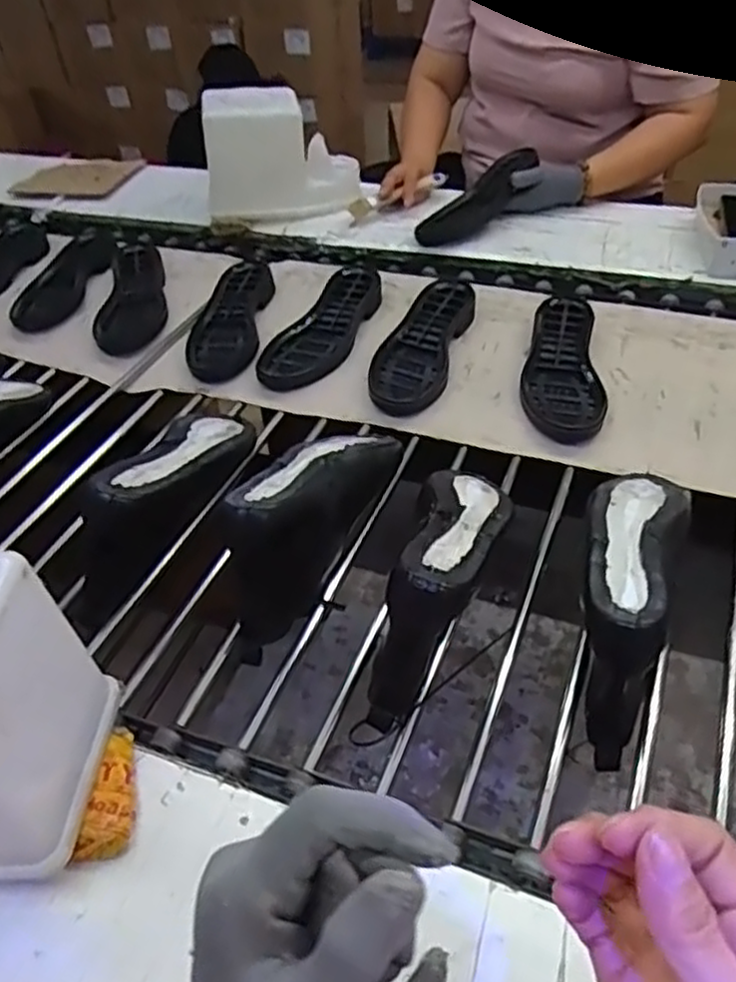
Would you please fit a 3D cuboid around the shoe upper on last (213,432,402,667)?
[{"bbox_3d":[-0.061,0.014,0.688,0.079,0.119,0.270,15,49,21],"label":"shoe upper on last"}]

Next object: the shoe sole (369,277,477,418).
[{"bbox_3d":[0.067,-0.191,0.935,0.097,0.040,0.251,11,47,15],"label":"shoe sole"}]

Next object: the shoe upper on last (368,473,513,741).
[{"bbox_3d":[0.067,0.062,0.636,0.079,0.118,0.265,11,43,17],"label":"shoe upper on last"}]

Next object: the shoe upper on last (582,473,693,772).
[{"bbox_3d":[0.219,0.085,0.636,0.085,0.130,0.270,16,48,19],"label":"shoe upper on last"}]

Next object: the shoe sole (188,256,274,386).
[{"bbox_3d":[-0.193,-0.248,1.020,0.092,0.027,0.272,-1,45,6],"label":"shoe sole"}]

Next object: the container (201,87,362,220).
[{"bbox_3d":[-0.140,-0.543,1.174,0.241,0.165,0.098,-3,45,4],"label":"container"}]

